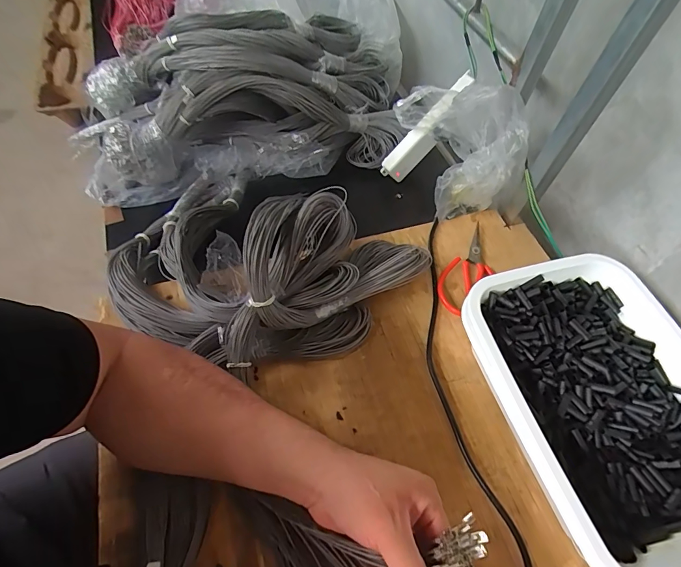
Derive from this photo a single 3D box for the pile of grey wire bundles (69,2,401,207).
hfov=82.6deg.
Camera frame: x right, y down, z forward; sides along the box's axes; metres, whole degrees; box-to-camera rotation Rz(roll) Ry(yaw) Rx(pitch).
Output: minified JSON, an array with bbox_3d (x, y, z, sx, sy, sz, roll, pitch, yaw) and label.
[{"bbox_3d":[-0.165,-0.314,0.658,0.549,0.166,0.271,-9,60,-12],"label":"pile of grey wire bundles"}]

